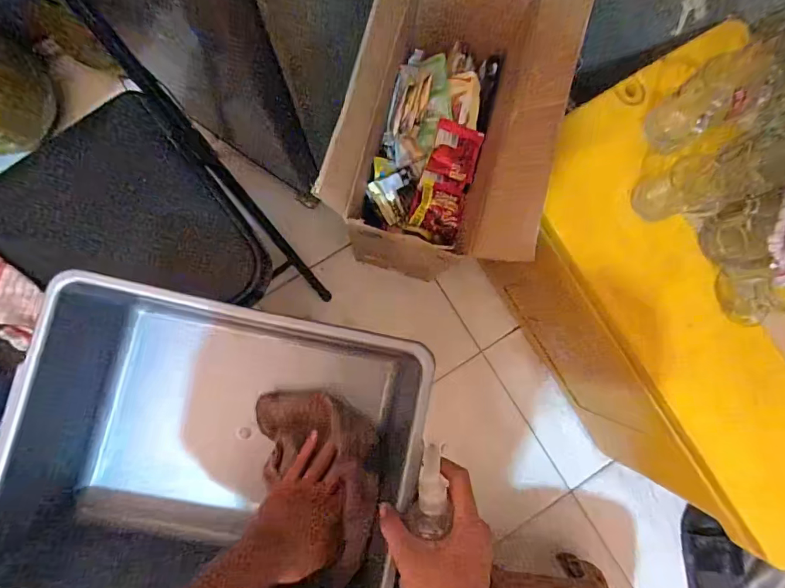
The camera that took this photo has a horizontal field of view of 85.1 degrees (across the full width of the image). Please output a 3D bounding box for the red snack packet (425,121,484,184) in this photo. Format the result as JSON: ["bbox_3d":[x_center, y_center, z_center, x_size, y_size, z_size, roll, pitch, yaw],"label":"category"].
[{"bbox_3d":[0.120,-0.267,0.812,0.092,0.009,0.098,12,107,-13],"label":"red snack packet"}]

